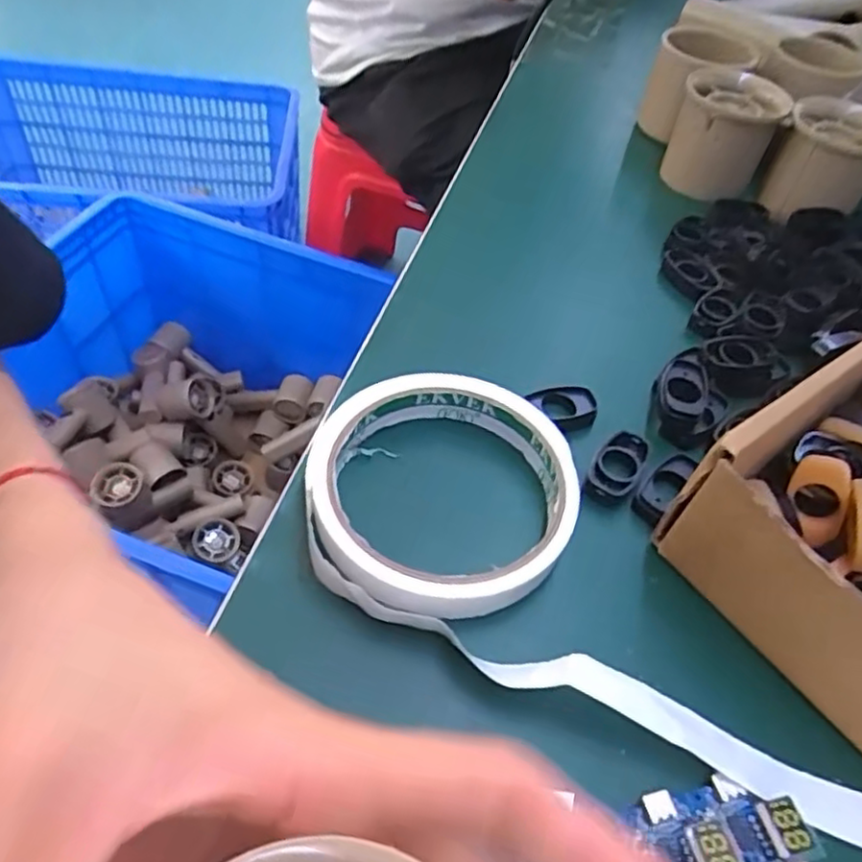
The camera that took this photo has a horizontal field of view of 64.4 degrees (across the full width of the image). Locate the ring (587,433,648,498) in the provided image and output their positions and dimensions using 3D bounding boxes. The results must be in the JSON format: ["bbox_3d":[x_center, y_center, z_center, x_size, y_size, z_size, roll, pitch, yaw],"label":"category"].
[{"bbox_3d":[0.071,0.012,0.258,0.017,0.006,0.031,32,54,17],"label":"ring"}]

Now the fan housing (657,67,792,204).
[{"bbox_3d":[0.166,-0.171,0.391,0.054,0.045,0.053,26,52,13],"label":"fan housing"}]

